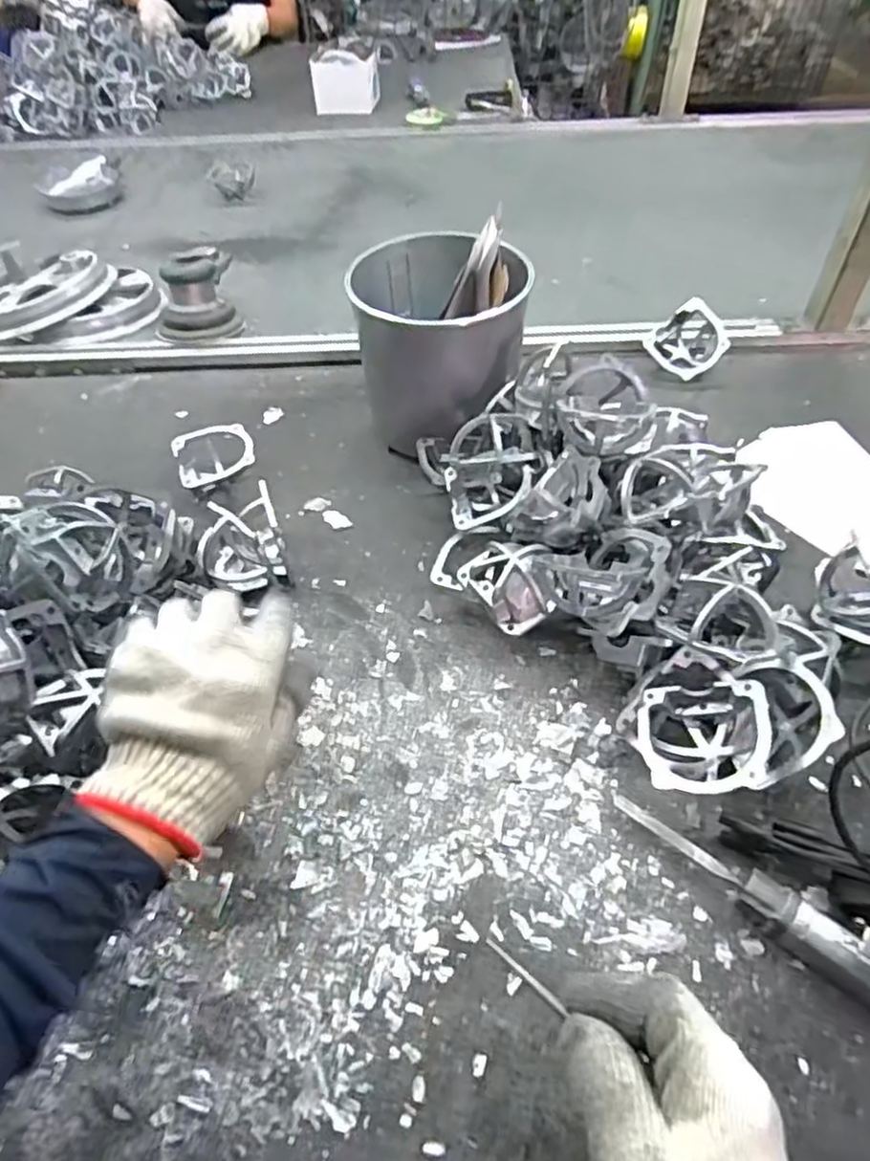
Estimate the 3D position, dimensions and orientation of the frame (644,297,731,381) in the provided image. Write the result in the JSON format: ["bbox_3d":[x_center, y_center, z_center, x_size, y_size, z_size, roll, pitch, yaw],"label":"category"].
[{"bbox_3d":[0.312,-0.291,0.839,0.084,0.028,0.080,-42,80,7],"label":"frame"}]

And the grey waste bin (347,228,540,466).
[{"bbox_3d":[0.006,-0.246,0.731,0.170,0.177,0.186,1,49,4],"label":"grey waste bin"}]

